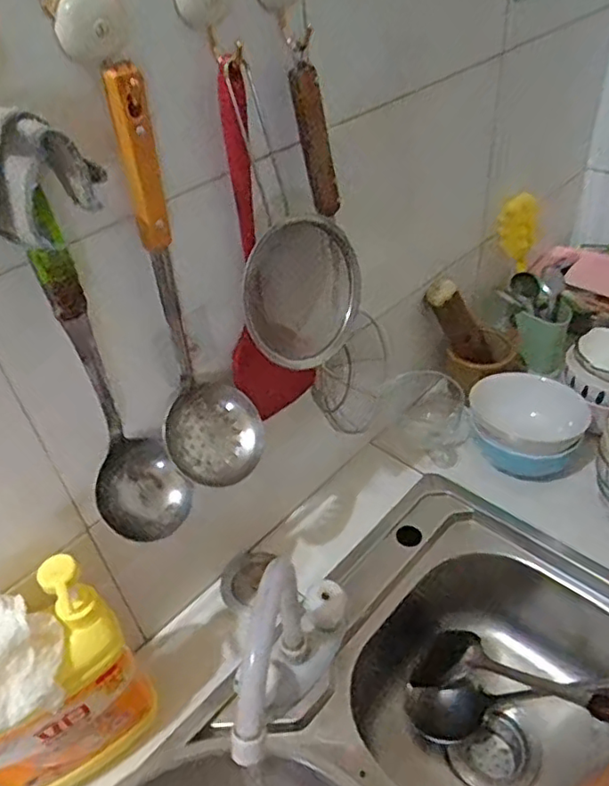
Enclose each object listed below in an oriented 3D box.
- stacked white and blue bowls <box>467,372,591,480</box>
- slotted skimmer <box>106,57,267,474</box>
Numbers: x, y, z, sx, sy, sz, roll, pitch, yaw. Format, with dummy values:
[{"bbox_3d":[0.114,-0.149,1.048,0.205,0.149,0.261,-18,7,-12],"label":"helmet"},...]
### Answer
[{"bbox_3d":[0.292,0.049,0.797,0.148,0.092,0.120,0,41,9],"label":"stacked white and blue bowls"},{"bbox_3d":[-0.094,-0.064,0.477,0.080,0.334,0.073,-10,41,-4],"label":"slotted skimmer"}]

